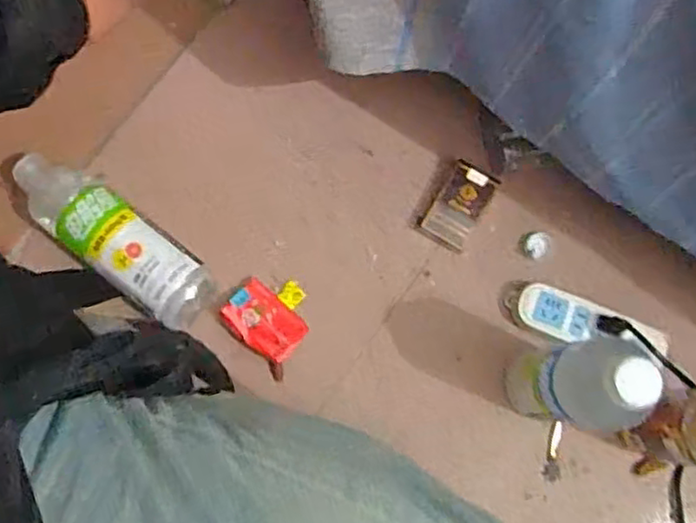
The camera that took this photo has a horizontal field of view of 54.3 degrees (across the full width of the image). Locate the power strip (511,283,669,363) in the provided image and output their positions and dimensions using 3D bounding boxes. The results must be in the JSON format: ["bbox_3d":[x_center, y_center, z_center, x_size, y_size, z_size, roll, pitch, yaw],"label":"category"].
[{"bbox_3d":[0.269,0.074,0.757,0.166,0.039,0.055,20,80,3],"label":"power strip"}]

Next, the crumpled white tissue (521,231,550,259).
[{"bbox_3d":[0.217,-0.019,0.785,0.032,0.008,0.030,-38,83,-7],"label":"crumpled white tissue"}]

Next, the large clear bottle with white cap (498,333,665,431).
[{"bbox_3d":[0.205,0.115,0.630,0.064,0.240,0.075,-5,80,-2],"label":"large clear bottle with white cap"}]

